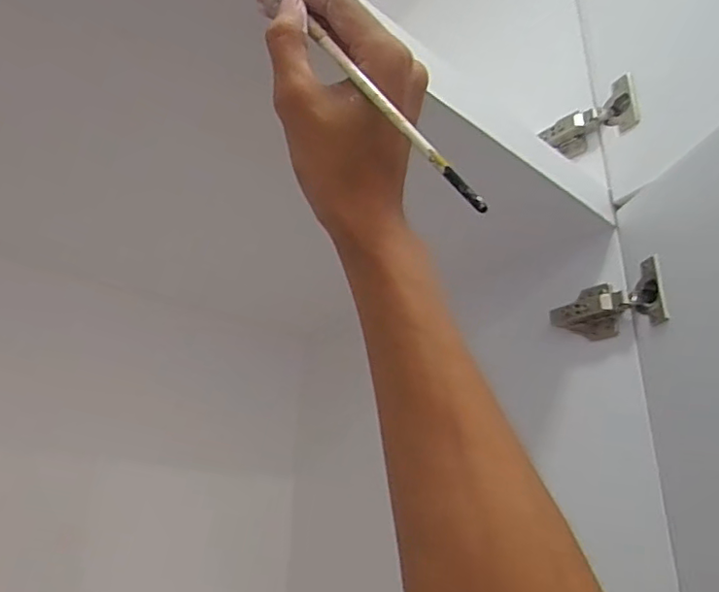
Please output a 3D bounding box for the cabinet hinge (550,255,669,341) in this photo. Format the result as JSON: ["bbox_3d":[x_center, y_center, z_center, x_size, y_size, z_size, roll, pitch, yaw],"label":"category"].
[{"bbox_3d":[0.241,0.010,0.562,0.029,0.053,0.114,18,-28,-35],"label":"cabinet hinge"}]

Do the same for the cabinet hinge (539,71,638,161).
[{"bbox_3d":[0.249,-0.189,0.634,0.024,0.060,0.099,20,-29,-38],"label":"cabinet hinge"}]

